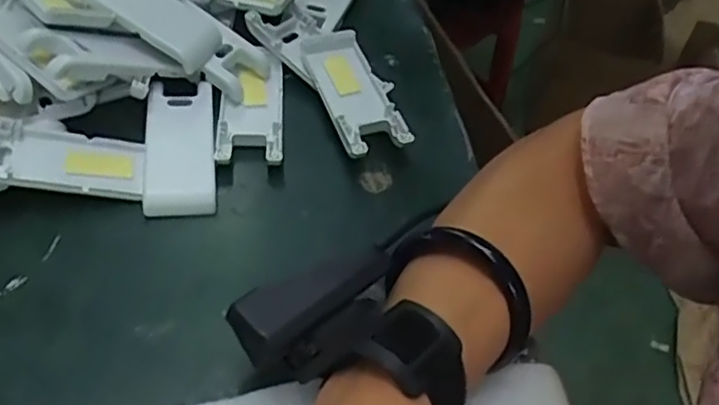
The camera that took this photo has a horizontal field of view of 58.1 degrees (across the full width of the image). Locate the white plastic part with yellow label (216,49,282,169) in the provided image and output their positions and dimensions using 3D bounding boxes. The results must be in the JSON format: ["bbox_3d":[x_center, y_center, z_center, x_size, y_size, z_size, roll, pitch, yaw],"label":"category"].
[{"bbox_3d":[-0.069,-0.060,0.411,0.038,0.012,0.094,0,49,-8],"label":"white plastic part with yellow label"}]

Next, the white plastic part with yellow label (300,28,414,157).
[{"bbox_3d":[-0.003,-0.071,0.413,0.044,0.021,0.109,-12,52,-17],"label":"white plastic part with yellow label"}]

